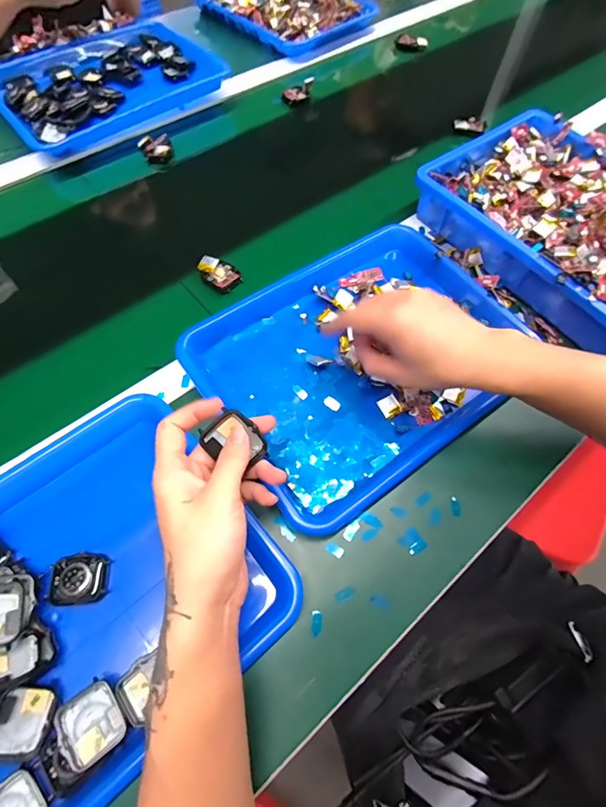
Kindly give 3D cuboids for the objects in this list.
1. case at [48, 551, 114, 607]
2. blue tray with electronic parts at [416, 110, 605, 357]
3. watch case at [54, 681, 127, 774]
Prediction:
[{"bbox_3d":[-0.184,0.143,0.320,0.044,0.009,0.039,-4,65,-4],"label":"case"},{"bbox_3d":[0.344,-0.214,0.485,0.240,0.086,0.377,-34,70,-17],"label":"blue tray with electronic parts"},{"bbox_3d":[-0.149,0.226,0.278,0.038,0.010,0.042,-30,67,-32],"label":"watch case"}]

